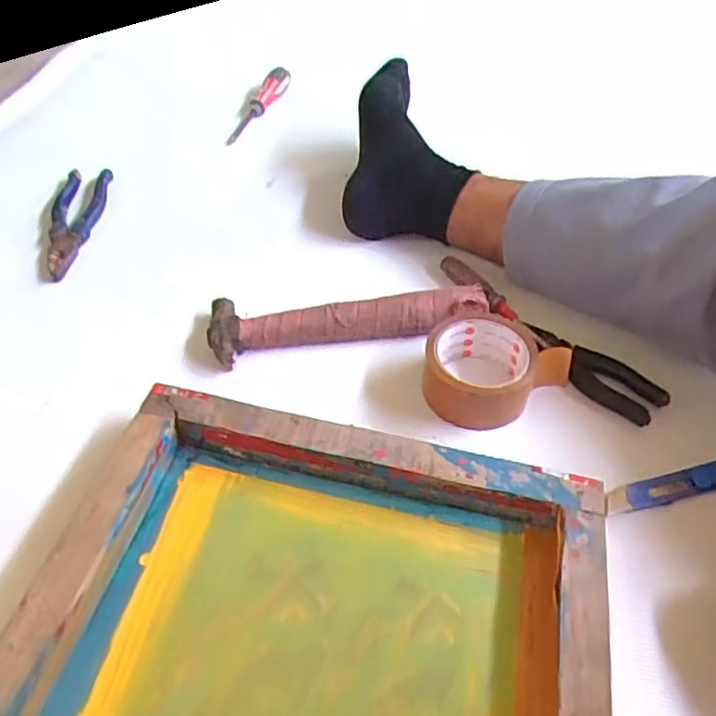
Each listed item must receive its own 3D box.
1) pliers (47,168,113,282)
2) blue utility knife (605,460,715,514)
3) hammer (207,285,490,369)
[{"bbox_3d":[-0.329,-0.155,0.756,0.049,0.025,0.191,1,49,-1],"label":"pliers"},{"bbox_3d":[0.268,0.099,0.523,0.145,0.013,0.029,-8,50,-9],"label":"blue utility knife"},{"bbox_3d":[-0.008,-0.033,0.619,0.263,0.029,0.074,0,49,-2],"label":"hammer"}]

